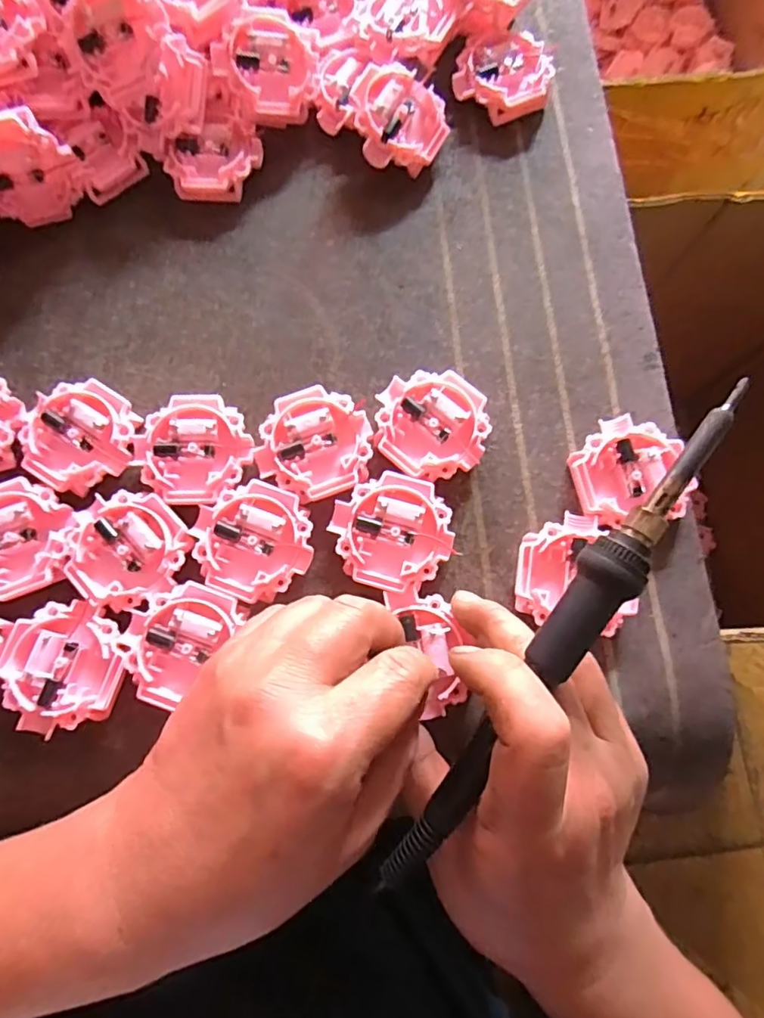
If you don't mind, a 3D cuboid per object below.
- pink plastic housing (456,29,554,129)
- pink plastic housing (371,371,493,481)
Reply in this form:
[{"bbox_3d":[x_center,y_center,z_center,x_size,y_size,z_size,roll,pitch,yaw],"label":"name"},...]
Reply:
[{"bbox_3d":[0.069,-0.243,0.314,0.051,0.016,0.048,0,76,2],"label":"pink plastic housing"},{"bbox_3d":[0.024,-0.039,0.268,0.052,0.014,0.051,0,76,2],"label":"pink plastic housing"}]

